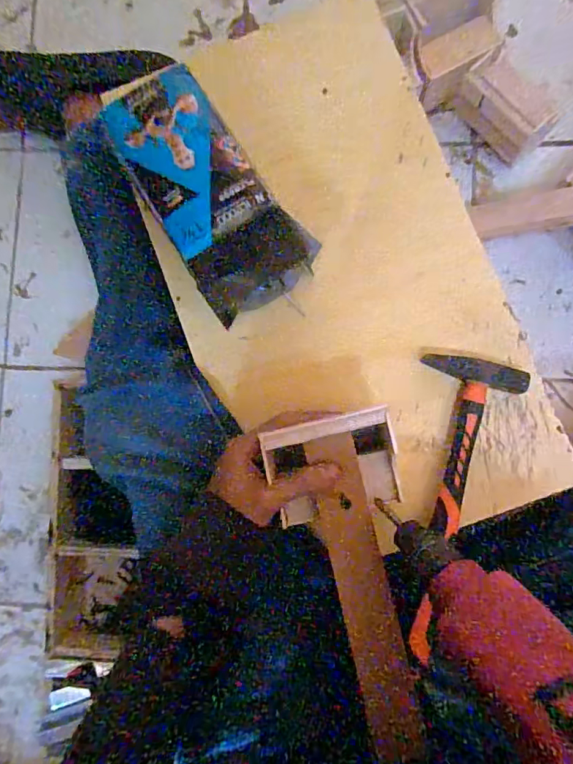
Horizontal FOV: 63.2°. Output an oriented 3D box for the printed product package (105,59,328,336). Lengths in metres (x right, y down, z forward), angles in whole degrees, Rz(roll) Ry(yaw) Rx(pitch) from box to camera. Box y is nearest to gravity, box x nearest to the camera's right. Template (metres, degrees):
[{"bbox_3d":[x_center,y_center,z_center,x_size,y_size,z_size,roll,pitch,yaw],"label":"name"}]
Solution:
[{"bbox_3d":[-0.072,-0.168,0.423,0.102,0.061,0.213,-31,83,2],"label":"printed product package"}]

